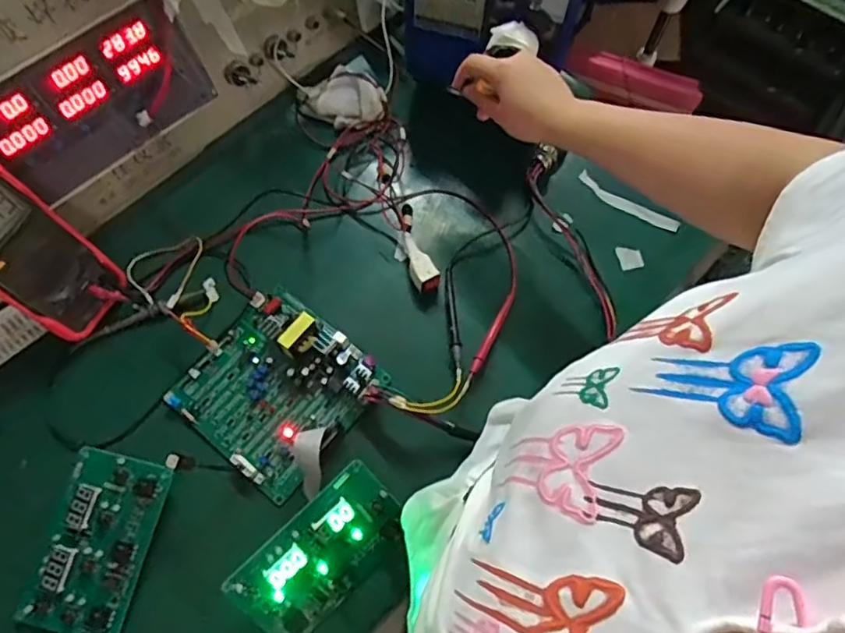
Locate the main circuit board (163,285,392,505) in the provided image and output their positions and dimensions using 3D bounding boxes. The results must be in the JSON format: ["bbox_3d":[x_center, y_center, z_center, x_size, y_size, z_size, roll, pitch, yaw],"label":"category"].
[{"bbox_3d":[-0.161,0.074,0.646,0.179,0.053,0.183,39,74,15],"label":"main circuit board"}]

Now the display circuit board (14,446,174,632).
[{"bbox_3d":[-0.318,0.222,0.581,0.094,0.025,0.164,12,69,6],"label":"display circuit board"}]

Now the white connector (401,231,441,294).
[{"bbox_3d":[-0.006,-0.070,0.699,0.028,0.019,0.084,-22,70,-7],"label":"white connector"}]

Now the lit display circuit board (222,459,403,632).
[{"bbox_3d":[-0.093,0.224,0.559,0.160,0.020,0.091,-44,106,-17],"label":"lit display circuit board"}]

